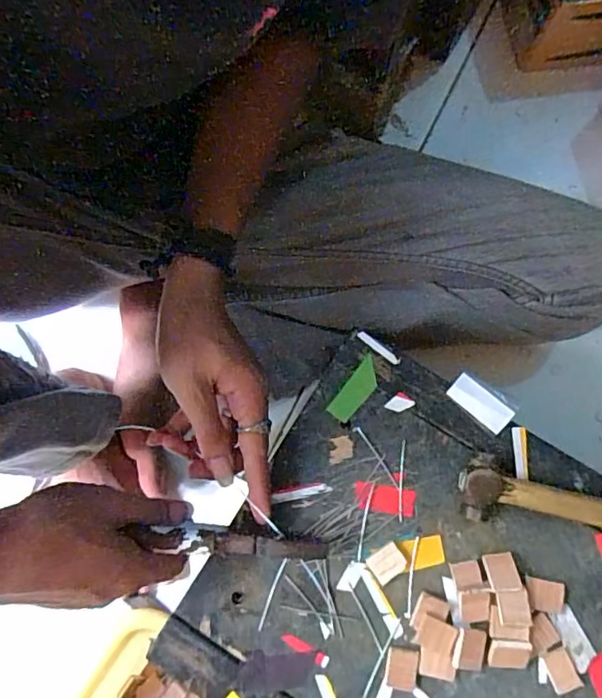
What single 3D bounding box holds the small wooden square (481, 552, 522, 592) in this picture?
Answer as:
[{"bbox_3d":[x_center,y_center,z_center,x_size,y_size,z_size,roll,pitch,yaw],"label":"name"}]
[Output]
[{"bbox_3d":[0.135,0.150,0.368,0.020,0.004,0.024,-13,56,8],"label":"small wooden square"}]

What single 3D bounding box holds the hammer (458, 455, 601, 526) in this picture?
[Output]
[{"bbox_3d":[0.227,0.114,0.374,0.238,0.023,0.039,9,80,2],"label":"hammer"}]

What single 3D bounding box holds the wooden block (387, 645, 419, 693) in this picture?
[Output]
[{"bbox_3d":[0.067,0.213,0.364,0.019,0.004,0.025,8,80,2],"label":"wooden block"}]

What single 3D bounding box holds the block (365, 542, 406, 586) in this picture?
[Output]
[{"bbox_3d":[0.059,0.149,0.377,0.024,0.004,0.020,-34,81,-5],"label":"block"}]

